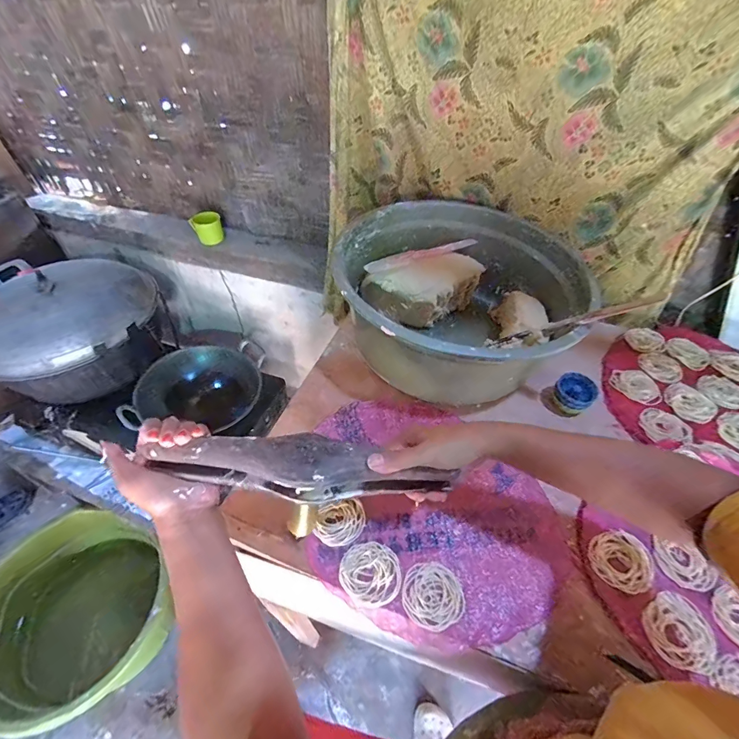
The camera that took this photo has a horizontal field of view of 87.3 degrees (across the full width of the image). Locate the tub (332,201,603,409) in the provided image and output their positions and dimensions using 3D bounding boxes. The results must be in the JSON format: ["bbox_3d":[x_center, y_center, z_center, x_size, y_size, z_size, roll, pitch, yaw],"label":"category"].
[{"bbox_3d":[0.153,-0.108,0.684,0.389,0.202,0.391,0,49,0],"label":"tub"}]

